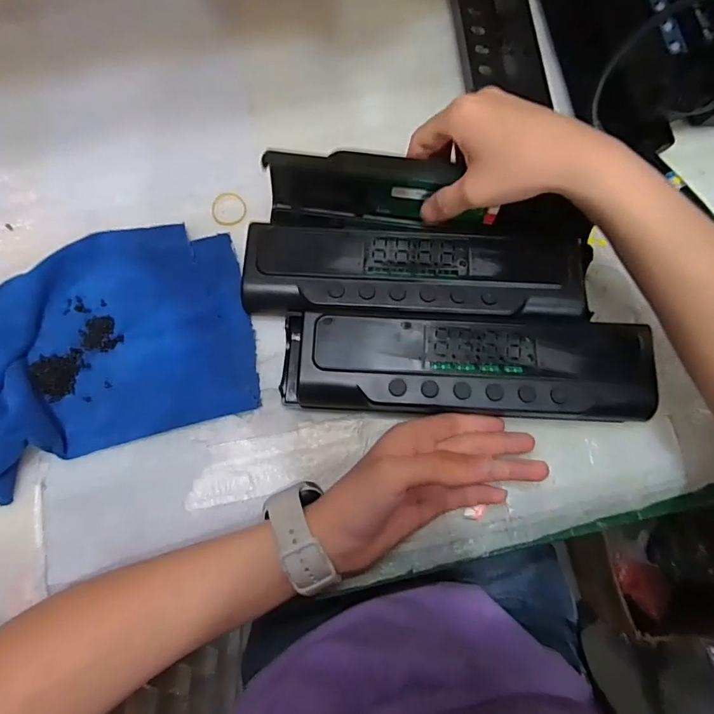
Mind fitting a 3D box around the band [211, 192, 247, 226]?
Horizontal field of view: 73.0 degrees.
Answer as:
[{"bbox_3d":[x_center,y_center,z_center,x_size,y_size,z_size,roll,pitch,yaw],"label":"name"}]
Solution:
[{"bbox_3d":[-0.105,-0.122,0.396,0.028,0.004,0.032,2,74,0],"label":"band"}]

